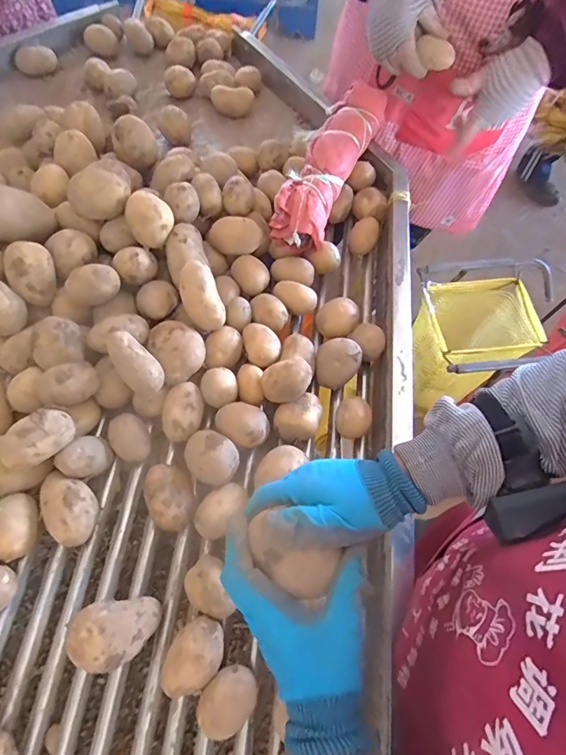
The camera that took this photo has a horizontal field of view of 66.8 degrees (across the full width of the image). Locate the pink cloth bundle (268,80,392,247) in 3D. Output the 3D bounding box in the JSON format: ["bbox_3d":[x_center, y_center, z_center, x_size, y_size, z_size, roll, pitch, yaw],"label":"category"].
[{"bbox_3d":[0.078,-0.343,0.668,0.078,0.051,0.347,23,69,7],"label":"pink cloth bundle"}]

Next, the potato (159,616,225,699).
[{"bbox_3d":[-0.088,0.283,0.436,0.050,0.047,0.070,25,69,8],"label":"potato"}]

